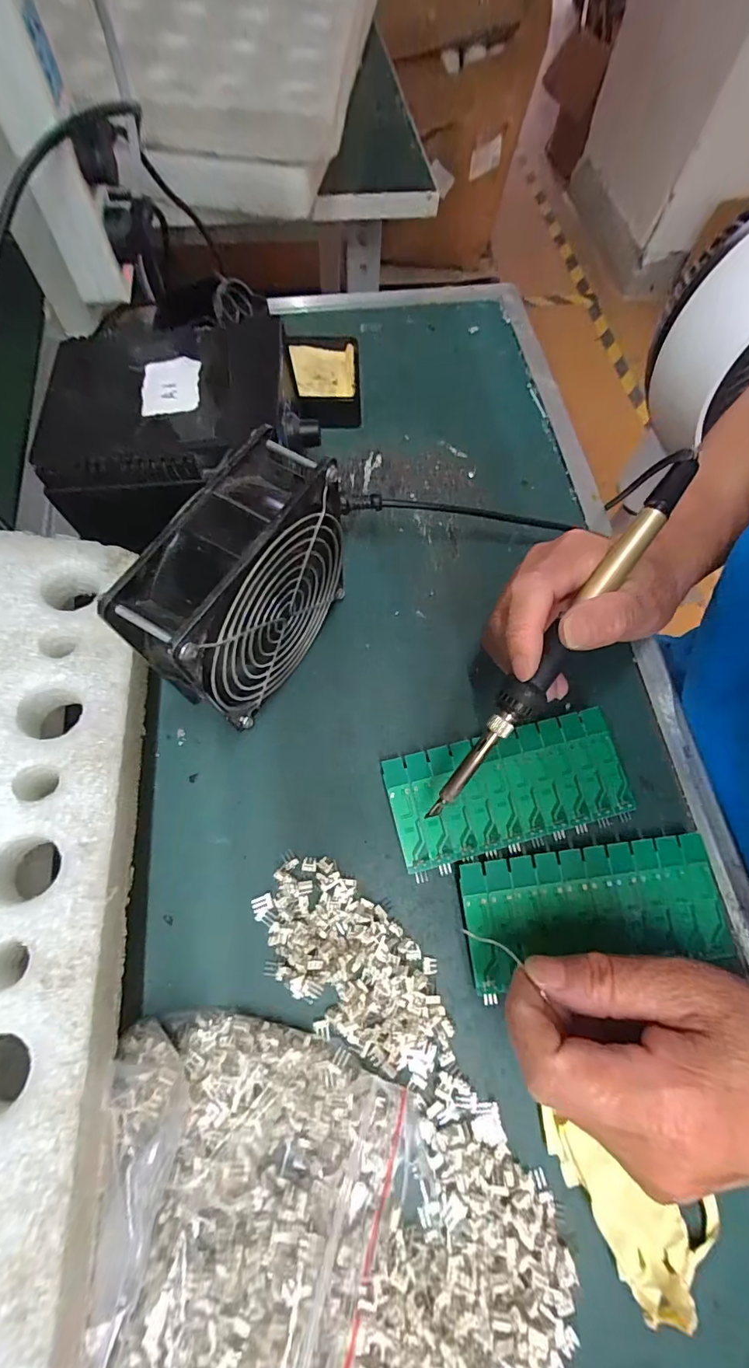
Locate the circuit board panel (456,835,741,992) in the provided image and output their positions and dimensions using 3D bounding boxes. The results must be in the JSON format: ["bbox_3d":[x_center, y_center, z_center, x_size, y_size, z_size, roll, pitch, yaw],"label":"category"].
[{"bbox_3d":[0.119,0.120,0.253,0.139,0.005,0.062,-5,75,-4],"label":"circuit board panel"}]

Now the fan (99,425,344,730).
[{"bbox_3d":[-0.063,-0.046,0.241,0.050,0.098,0.124,26,70,9],"label":"fan"}]

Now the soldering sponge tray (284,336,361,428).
[{"bbox_3d":[-0.039,-0.243,0.378,0.054,0.030,0.070,-8,69,-5],"label":"soldering sponge tray"}]

